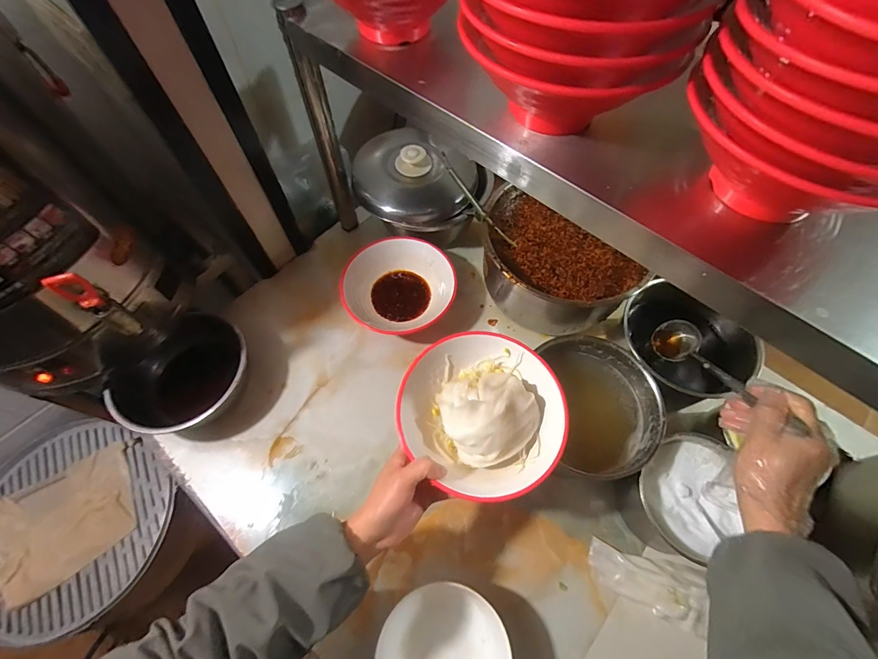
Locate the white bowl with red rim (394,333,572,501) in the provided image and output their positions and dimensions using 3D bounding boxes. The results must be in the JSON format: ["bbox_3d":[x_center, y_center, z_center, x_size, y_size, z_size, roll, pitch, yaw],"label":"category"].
[{"bbox_3d":[0.054,0.098,0.467,0.189,0.057,0.192,0,63,0],"label":"white bowl with red rim"}]

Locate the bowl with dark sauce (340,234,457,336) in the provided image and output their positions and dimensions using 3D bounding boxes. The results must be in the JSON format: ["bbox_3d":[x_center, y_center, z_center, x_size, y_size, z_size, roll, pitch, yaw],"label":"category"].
[{"bbox_3d":[-0.074,-0.072,0.718,0.195,0.074,0.192,0,63,0],"label":"bowl with dark sauce"}]

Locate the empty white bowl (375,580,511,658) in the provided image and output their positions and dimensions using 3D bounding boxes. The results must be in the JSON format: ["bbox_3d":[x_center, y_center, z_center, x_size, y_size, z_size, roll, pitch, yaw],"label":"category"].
[{"bbox_3d":[0.006,0.406,0.469,0.156,0.068,0.154,26,66,12],"label":"empty white bowl"}]

